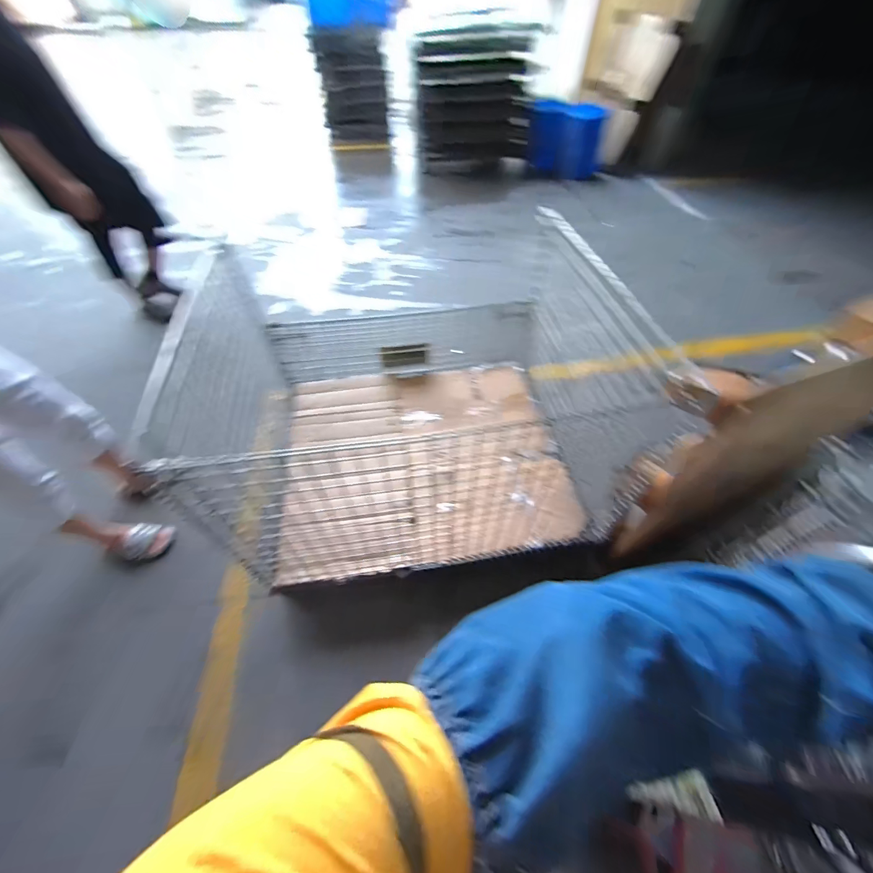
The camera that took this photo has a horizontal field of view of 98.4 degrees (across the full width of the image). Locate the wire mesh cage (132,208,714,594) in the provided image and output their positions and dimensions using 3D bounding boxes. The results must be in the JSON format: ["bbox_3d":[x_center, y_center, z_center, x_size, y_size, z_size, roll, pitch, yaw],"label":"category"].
[{"bbox_3d":[-0.074,-0.166,1.416,1.257,0.827,1.094,-7,52,-5],"label":"wire mesh cage"}]

